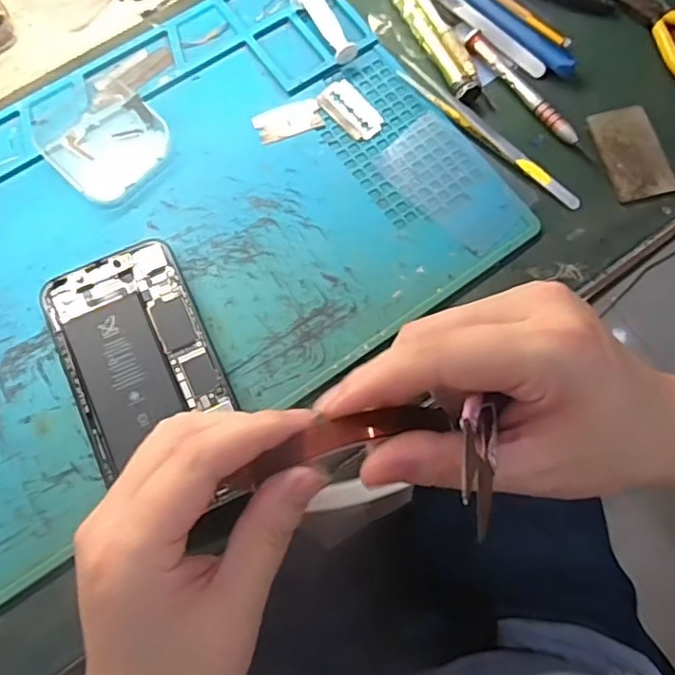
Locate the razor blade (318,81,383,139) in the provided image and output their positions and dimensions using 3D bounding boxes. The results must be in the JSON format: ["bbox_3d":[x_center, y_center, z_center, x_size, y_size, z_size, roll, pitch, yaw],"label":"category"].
[{"bbox_3d":[0.009,-0.139,0.365,0.024,0.004,0.043,-40,79,-11],"label":"razor blade"}]

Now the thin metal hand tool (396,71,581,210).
[{"bbox_3d":[0.090,-0.120,0.359,0.133,0.005,0.009,40,78,10],"label":"thin metal hand tool"}]

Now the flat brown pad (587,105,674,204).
[{"bbox_3d":[0.174,-0.110,0.354,0.037,0.004,0.058,-15,75,-5],"label":"flat brown pad"}]

